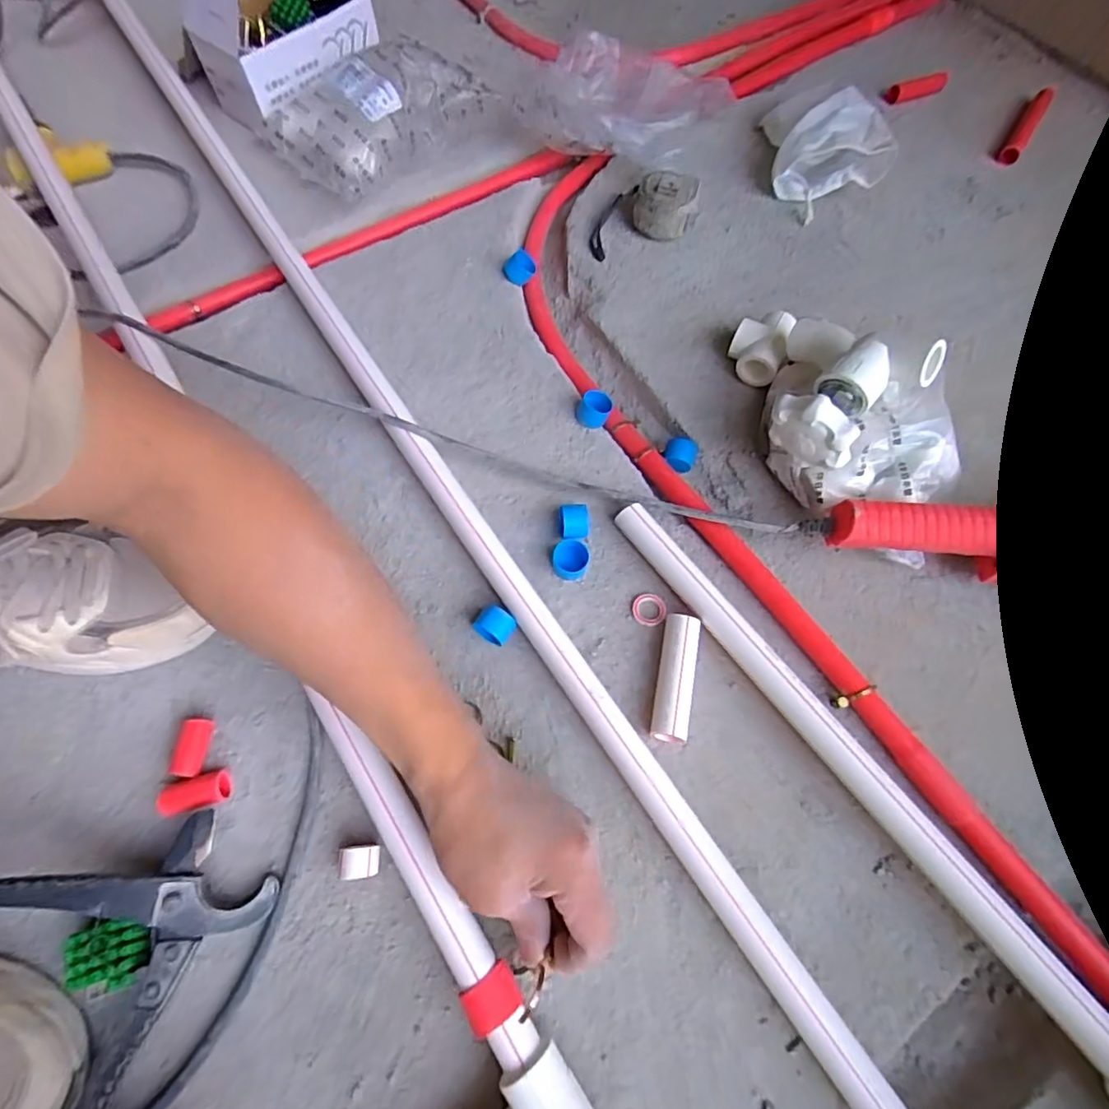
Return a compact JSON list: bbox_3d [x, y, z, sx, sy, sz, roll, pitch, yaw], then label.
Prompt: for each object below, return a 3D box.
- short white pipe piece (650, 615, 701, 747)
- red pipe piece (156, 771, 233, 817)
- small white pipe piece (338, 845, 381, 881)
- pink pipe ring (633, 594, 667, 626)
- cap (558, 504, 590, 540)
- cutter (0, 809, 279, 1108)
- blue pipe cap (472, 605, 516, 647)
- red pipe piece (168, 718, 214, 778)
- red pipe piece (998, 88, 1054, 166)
[{"bbox_3d":[0.087,0.090,0.429,0.026,0.029,0.089,10,67,5],"label":"short white pipe piece"},{"bbox_3d":[-0.245,0.164,0.401,0.044,0.019,0.020,-16,68,-7],"label":"red pipe piece"},{"bbox_3d":[-0.125,0.199,0.381,0.024,0.024,0.019,-3,67,-1],"label":"small white pipe piece"},{"bbox_3d":[0.074,0.043,0.458,0.026,0.004,0.026,0,67,0],"label":"pink pipe ring"},{"bbox_3d":[0.016,-0.025,0.473,0.024,0.020,0.028,-9,67,-4],"label":"cap"},{"bbox_3d":[-0.251,0.234,0.343,0.149,0.066,0.173,-33,71,-13],"label":"cutter"},{"bbox_3d":[-0.045,0.054,0.443,0.026,0.026,0.024,28,70,12],"label":"blue pipe cap"},{"bbox_3d":[-0.252,0.136,0.412,0.019,0.023,0.038,8,67,3],"label":"red pipe piece"},{"bbox_3d":[0.550,-0.502,0.684,0.021,0.017,0.143,32,71,13],"label":"red pipe piece"}]

